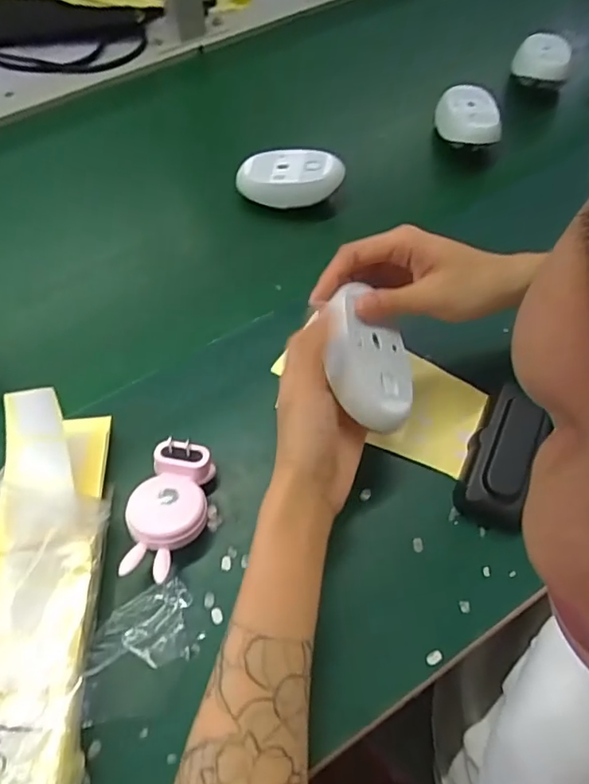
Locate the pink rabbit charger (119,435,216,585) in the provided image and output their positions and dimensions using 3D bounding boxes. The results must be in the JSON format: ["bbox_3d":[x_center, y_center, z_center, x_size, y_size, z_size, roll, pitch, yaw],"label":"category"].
[{"bbox_3d":[-0.084,0.081,0.376,0.049,0.033,0.091,1,61,2],"label":"pink rabbit charger"}]

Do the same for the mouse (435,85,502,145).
[{"bbox_3d":[0.182,-0.292,0.576,0.062,0.027,0.098,7,61,5],"label":"mouse"}]

